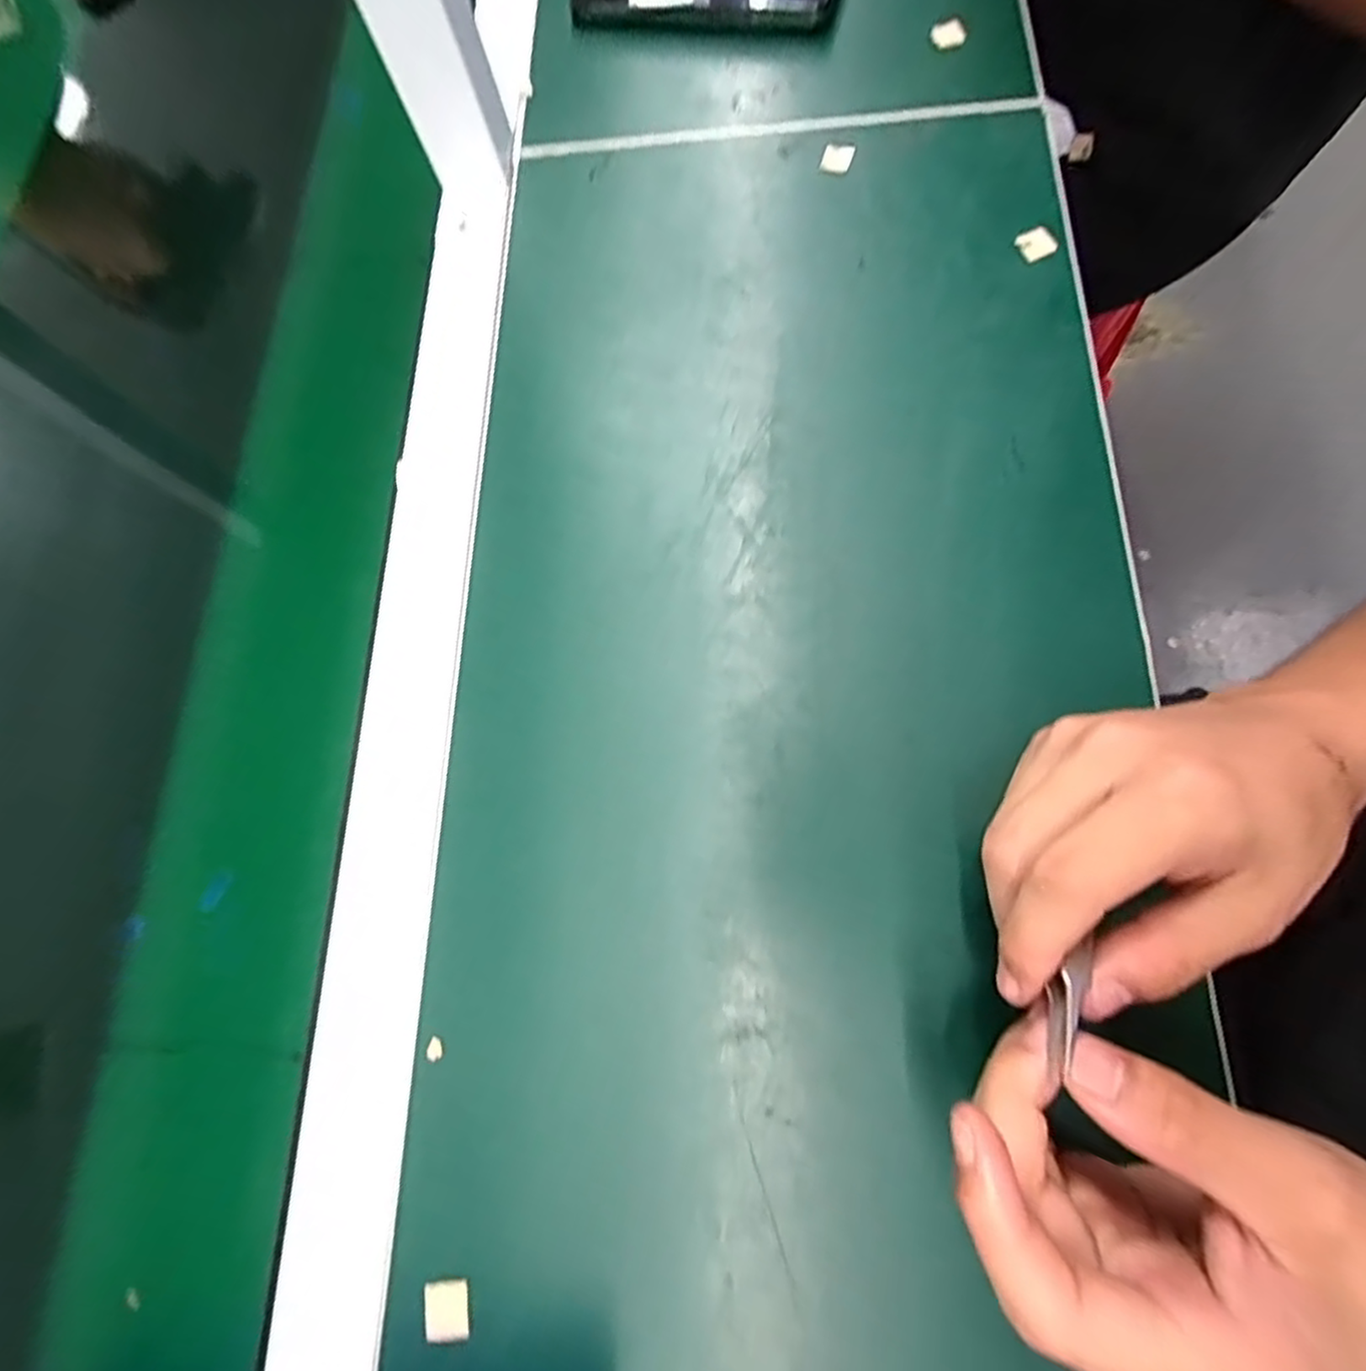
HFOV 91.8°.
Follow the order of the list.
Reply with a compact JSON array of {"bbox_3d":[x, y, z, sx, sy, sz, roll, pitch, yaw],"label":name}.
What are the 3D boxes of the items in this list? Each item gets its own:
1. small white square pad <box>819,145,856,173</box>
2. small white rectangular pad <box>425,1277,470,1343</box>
[{"bbox_3d":[0.084,-0.288,0.361,0.016,0.006,0.017,14,76,11],"label":"small white square pad"},{"bbox_3d":[-0.083,0.221,0.234,0.015,0.005,0.017,-12,72,3],"label":"small white rectangular pad"}]

